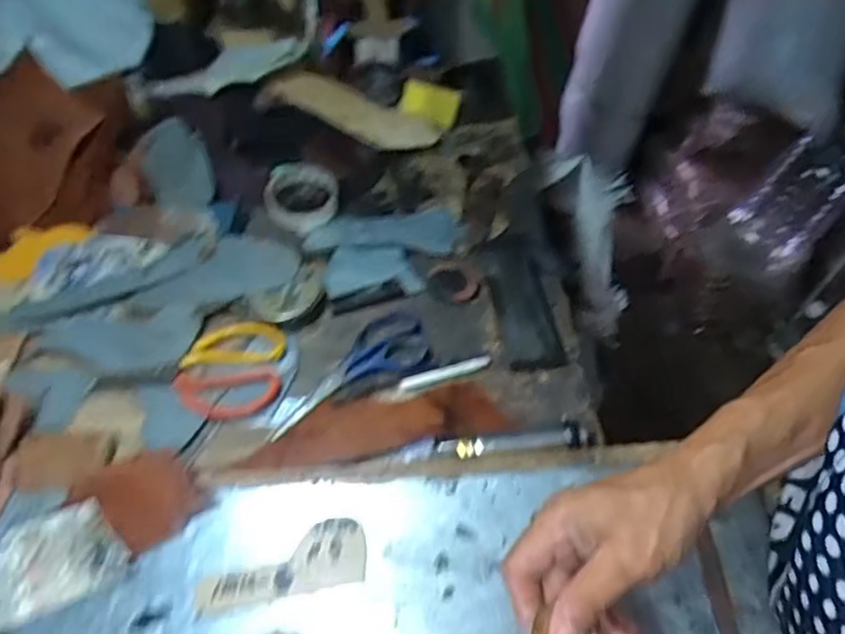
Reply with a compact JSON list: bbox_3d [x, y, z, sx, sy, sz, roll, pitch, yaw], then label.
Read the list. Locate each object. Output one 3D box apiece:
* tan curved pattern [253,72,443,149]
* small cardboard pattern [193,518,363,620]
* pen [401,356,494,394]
[{"bbox_3d":[-0.099,-0.283,0.891,0.244,0.027,0.118,17,48,-7],"label":"tan curved pattern"},{"bbox_3d":[-0.104,0.184,0.476,0.124,0.005,0.047,-12,53,-3],"label":"small cardboard pattern"},{"bbox_3d":[0.021,0.053,0.600,0.089,0.007,0.015,-17,48,-11],"label":"pen"}]

